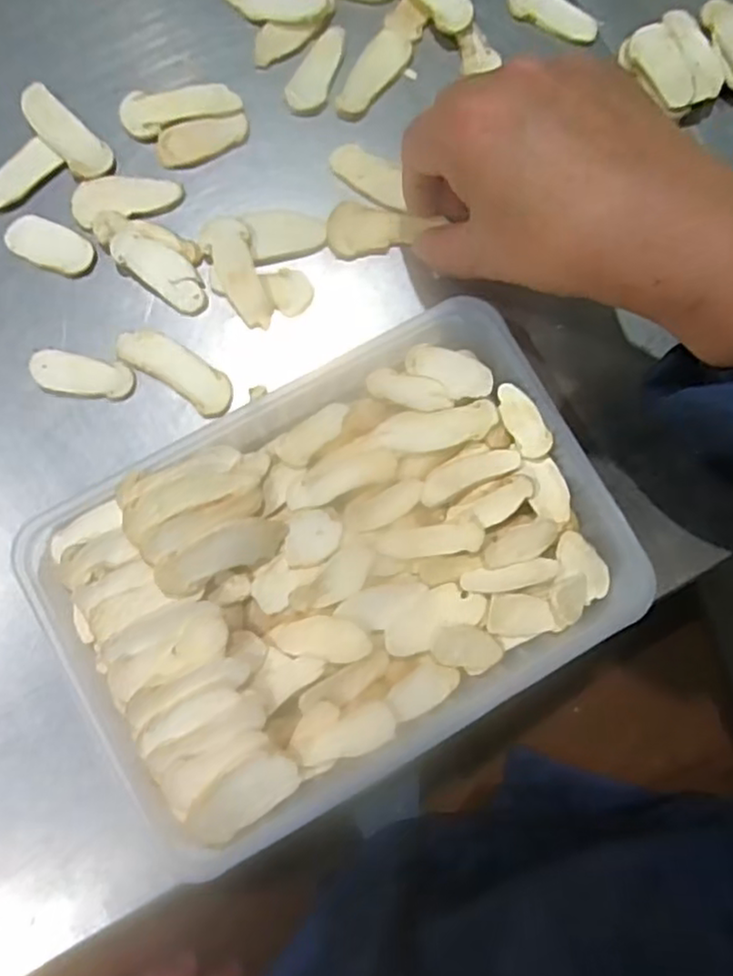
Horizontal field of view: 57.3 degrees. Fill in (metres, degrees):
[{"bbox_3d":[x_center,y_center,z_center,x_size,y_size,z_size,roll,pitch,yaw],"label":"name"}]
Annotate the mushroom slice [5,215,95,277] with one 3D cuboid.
[{"bbox_3d":[-0.149,-0.114,0.315,0.041,0.004,0.022,25,80,2],"label":"mushroom slice"}]

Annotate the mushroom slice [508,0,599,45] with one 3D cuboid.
[{"bbox_3d":[0.100,-0.253,0.357,0.049,0.005,0.023,26,80,2],"label":"mushroom slice"}]

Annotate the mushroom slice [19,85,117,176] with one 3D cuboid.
[{"bbox_3d":[-0.145,-0.171,0.322,0.052,0.006,0.020,44,81,5],"label":"mushroom slice"}]

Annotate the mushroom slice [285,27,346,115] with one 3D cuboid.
[{"bbox_3d":[-0.024,-0.210,0.337,0.020,0.004,0.050,24,80,2],"label":"mushroom slice"}]

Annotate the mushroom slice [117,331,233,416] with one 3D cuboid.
[{"bbox_3d":[-0.088,-0.055,0.307,0.055,0.004,0.021,33,81,4],"label":"mushroom slice"}]

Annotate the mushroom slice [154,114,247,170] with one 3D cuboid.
[{"bbox_3d":[-0.080,-0.172,0.330,0.046,0.004,0.019,-23,100,-9],"label":"mushroom slice"}]

